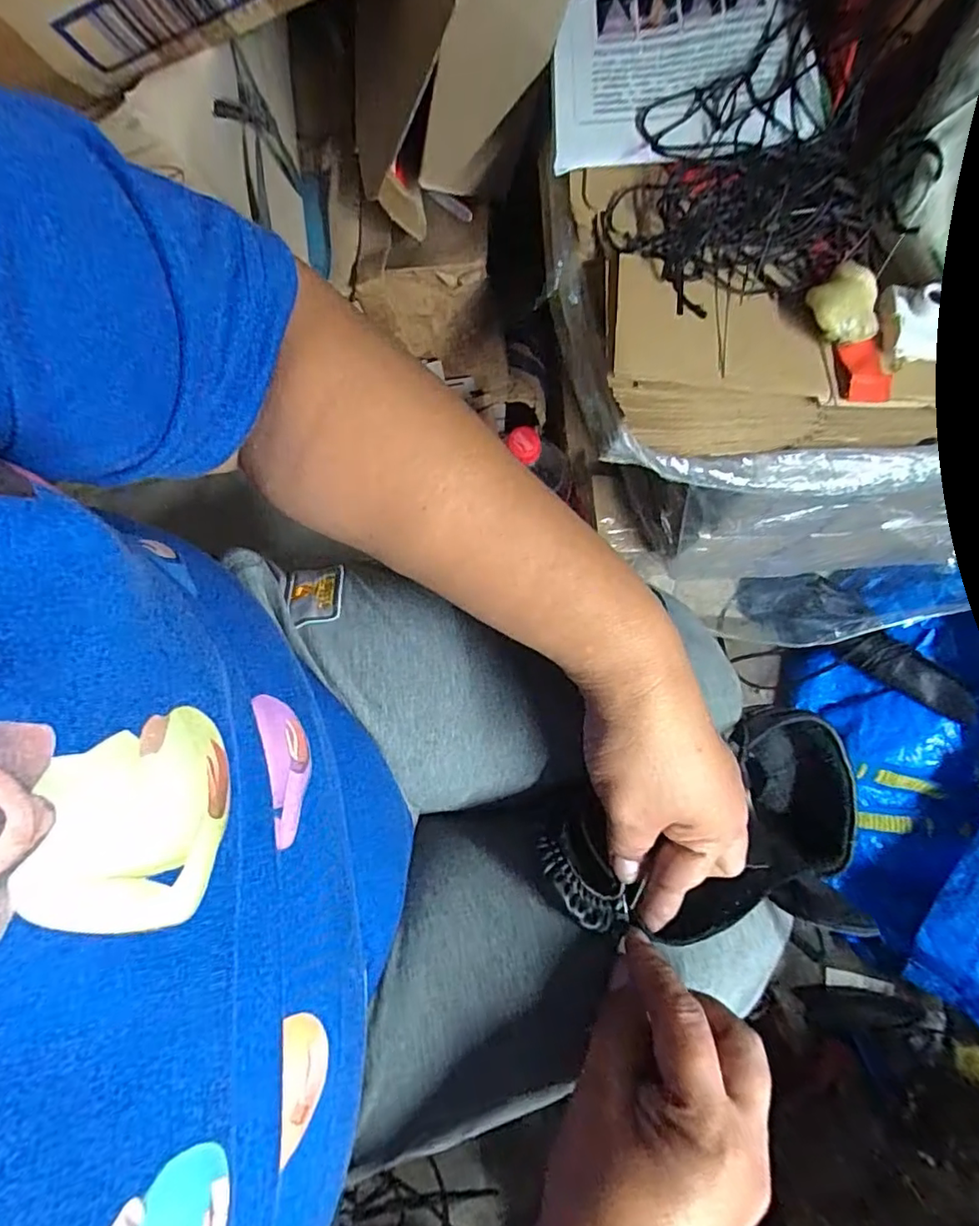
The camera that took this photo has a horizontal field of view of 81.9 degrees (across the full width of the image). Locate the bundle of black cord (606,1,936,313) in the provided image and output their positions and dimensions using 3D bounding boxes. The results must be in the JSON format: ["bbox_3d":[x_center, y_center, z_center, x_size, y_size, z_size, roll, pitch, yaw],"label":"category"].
[{"bbox_3d":[0.149,-0.255,0.337,0.149,0.028,0.140,-26,80,10],"label":"bundle of black cord"}]

